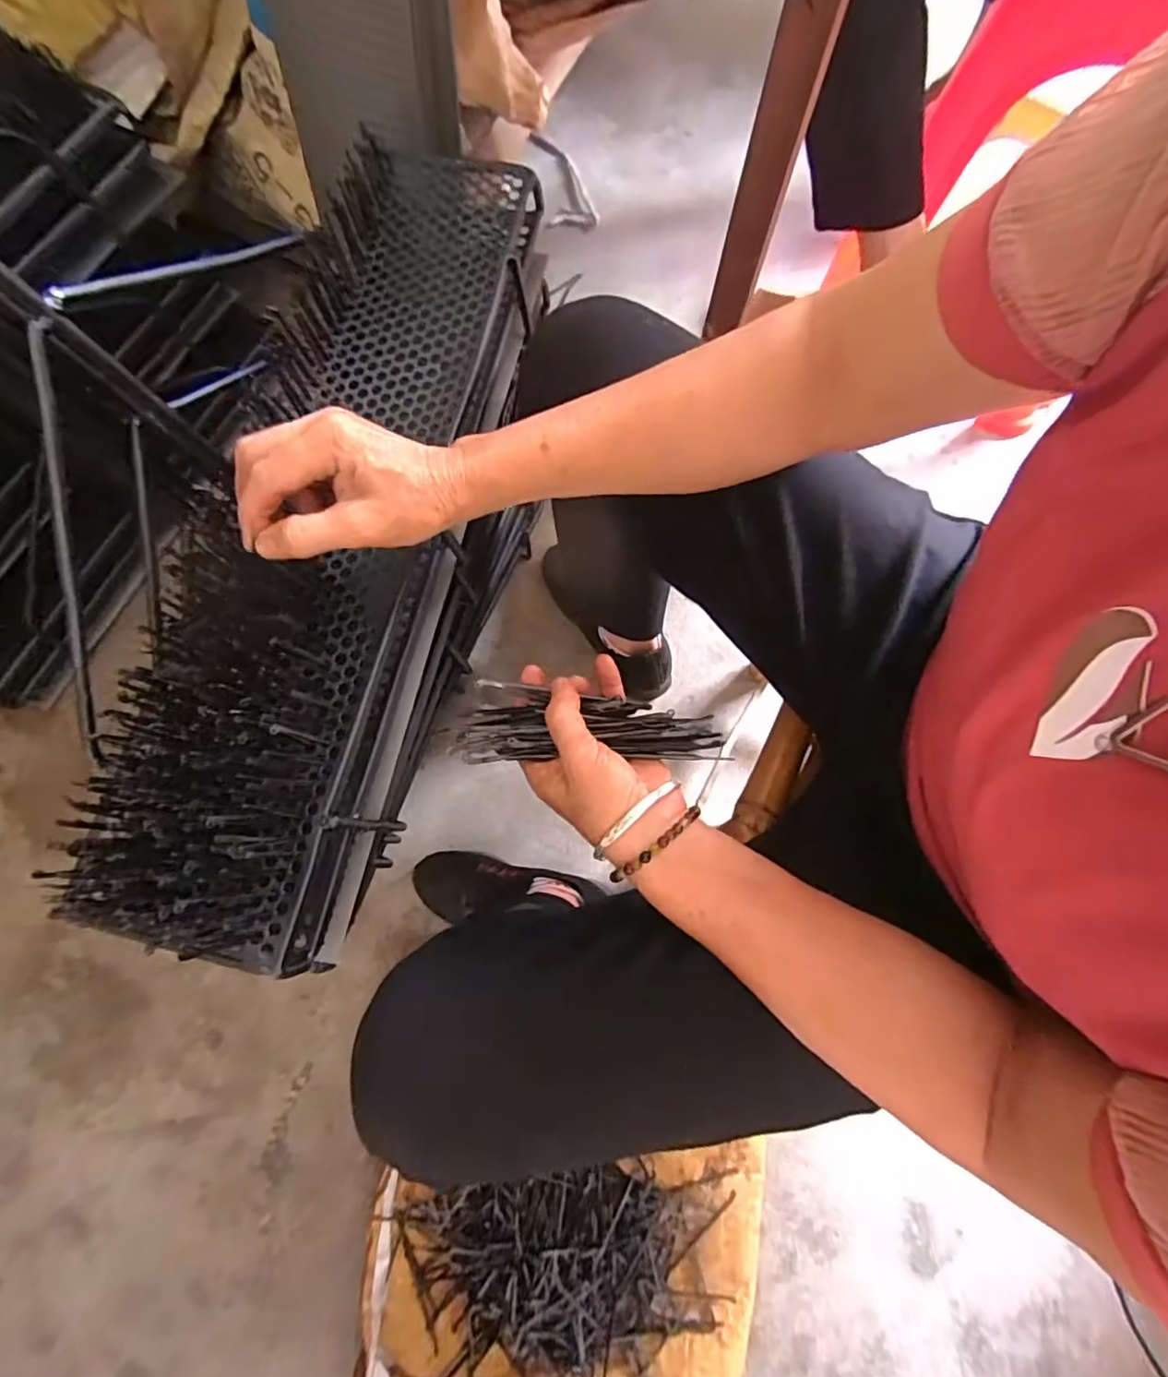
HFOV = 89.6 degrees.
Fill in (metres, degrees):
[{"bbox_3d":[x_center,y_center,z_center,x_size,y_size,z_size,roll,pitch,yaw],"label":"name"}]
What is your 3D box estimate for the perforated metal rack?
[{"bbox_3d":[-0.169,-0.126,0.425,0.152,0.125,0.590,9,75,4],"label":"perforated metal rack"}]

